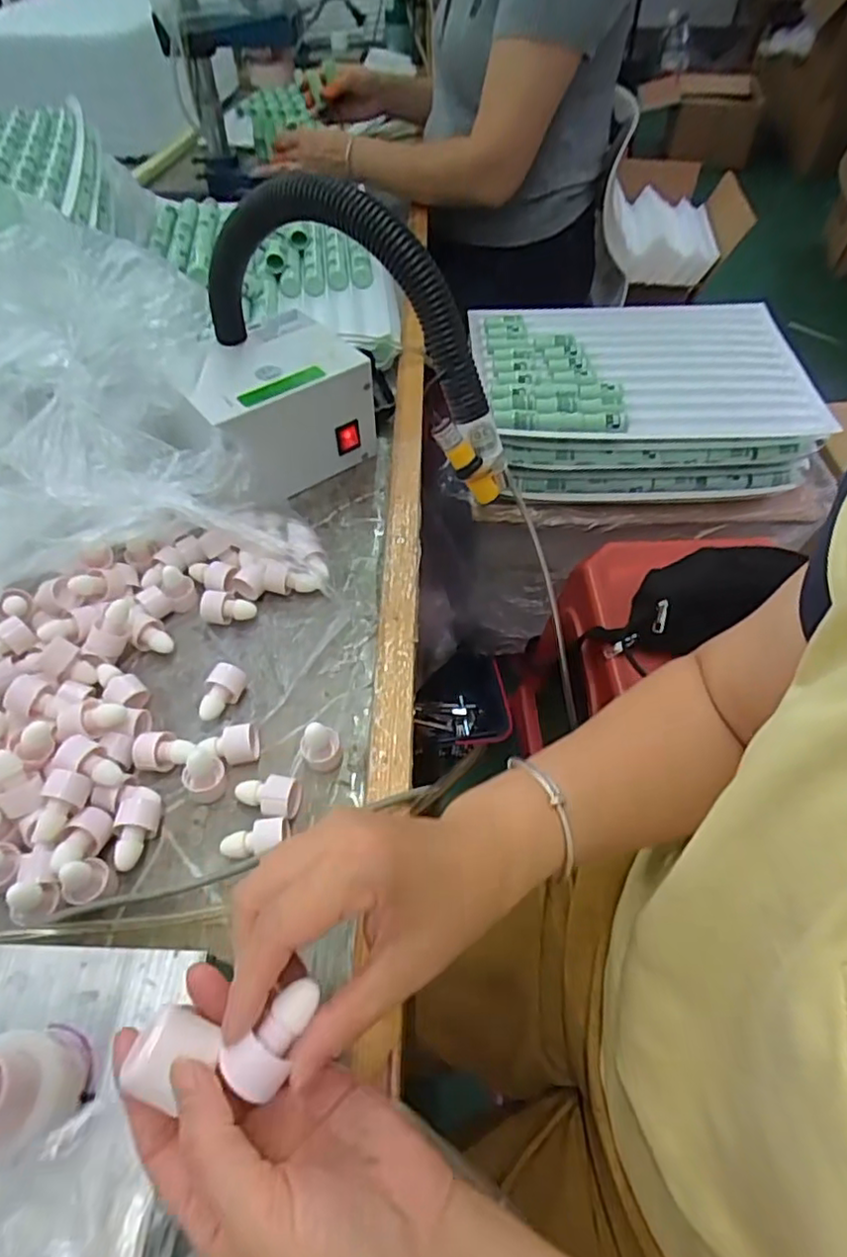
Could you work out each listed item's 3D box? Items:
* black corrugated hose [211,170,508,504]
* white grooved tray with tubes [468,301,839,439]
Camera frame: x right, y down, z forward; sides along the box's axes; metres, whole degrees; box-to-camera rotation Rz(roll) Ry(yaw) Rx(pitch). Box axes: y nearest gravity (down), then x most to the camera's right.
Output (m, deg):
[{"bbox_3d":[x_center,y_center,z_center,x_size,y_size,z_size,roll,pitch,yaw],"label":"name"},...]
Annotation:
[{"bbox_3d":[-0.052,-0.232,0.475,0.298,0.154,0.052,37,62,25],"label":"black corrugated hose"},{"bbox_3d":[0.306,-0.380,0.900,0.444,0.031,0.313,-3,53,-1],"label":"white grooved tray with tubes"}]

